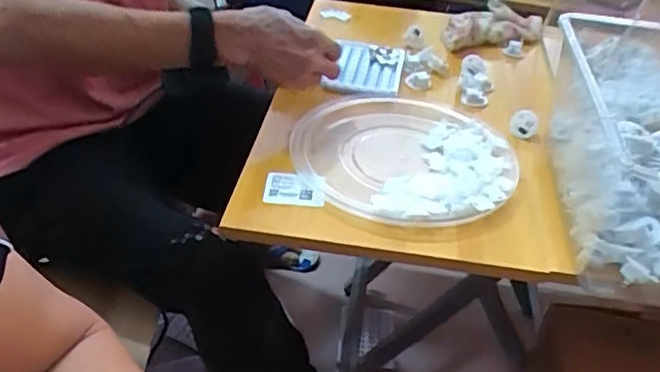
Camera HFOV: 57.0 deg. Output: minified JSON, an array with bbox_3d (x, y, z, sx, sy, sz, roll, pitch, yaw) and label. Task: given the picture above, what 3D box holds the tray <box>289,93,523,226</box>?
[{"bbox_3d":[0.078,-0.033,0.655,0.226,0.028,0.230,2,37,-2],"label":"tray"}]

